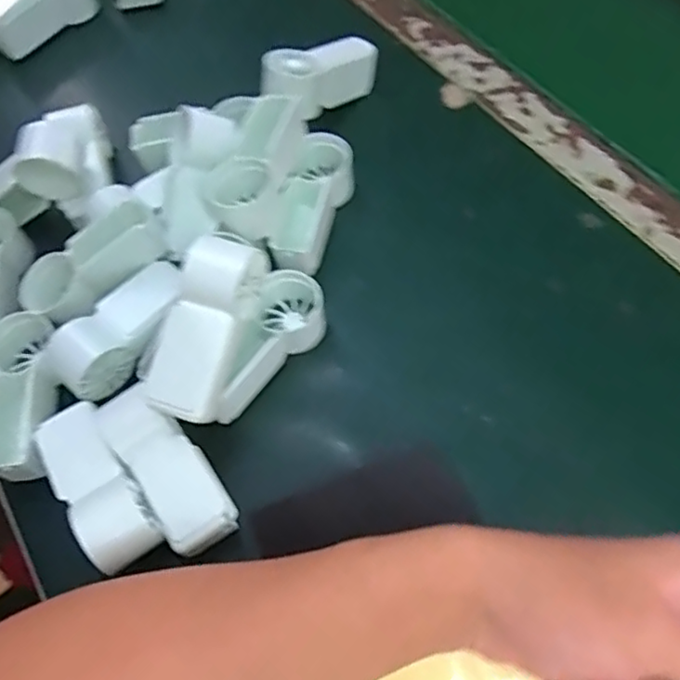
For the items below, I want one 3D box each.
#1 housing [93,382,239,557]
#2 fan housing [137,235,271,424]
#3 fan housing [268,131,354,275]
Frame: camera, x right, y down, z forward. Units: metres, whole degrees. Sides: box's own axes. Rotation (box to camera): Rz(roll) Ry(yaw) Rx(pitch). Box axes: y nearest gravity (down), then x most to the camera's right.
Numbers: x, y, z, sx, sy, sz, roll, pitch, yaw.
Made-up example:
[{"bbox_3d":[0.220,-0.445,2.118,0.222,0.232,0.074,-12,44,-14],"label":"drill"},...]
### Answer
[{"bbox_3d":[-0.091,0.066,0.335,0.034,0.030,0.090,-36,64,-14],"label":"housing"},{"bbox_3d":[-0.068,-0.006,0.326,0.035,0.028,0.089,21,88,14],"label":"fan housing"},{"bbox_3d":[-0.016,-0.088,0.419,0.036,0.037,0.104,9,63,10],"label":"fan housing"}]

